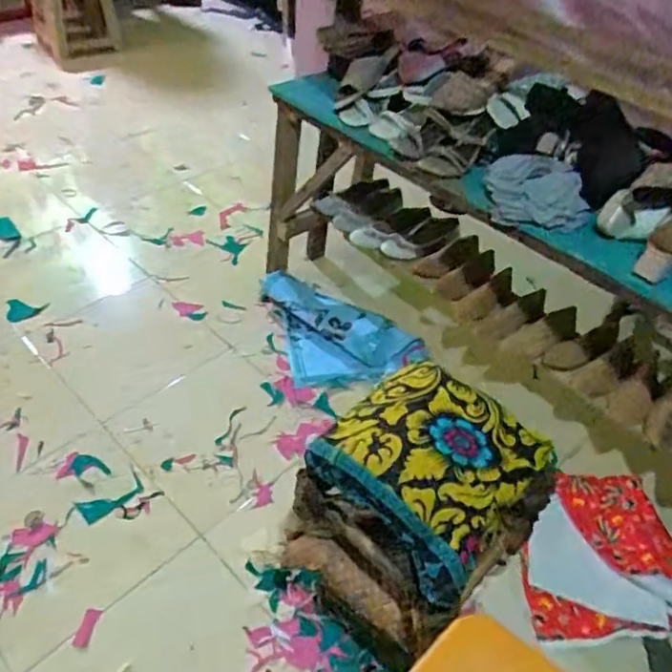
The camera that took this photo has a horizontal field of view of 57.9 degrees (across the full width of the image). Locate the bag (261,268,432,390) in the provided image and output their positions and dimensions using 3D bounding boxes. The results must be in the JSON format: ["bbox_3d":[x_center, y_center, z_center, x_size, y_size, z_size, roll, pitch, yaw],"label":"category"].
[{"bbox_3d":[0.018,-0.044,1.743,0.372,0.049,0.435,-11,48,-17],"label":"bag"}]

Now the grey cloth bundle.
[{"bbox_3d":[0.381,-0.283,1.163,0.188,0.078,0.174,13,45,6],"label":"grey cloth bundle"}]

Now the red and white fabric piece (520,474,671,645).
[{"bbox_3d":[0.604,0.488,1.310,0.402,0.065,0.387,9,45,3],"label":"red and white fabric piece"}]

